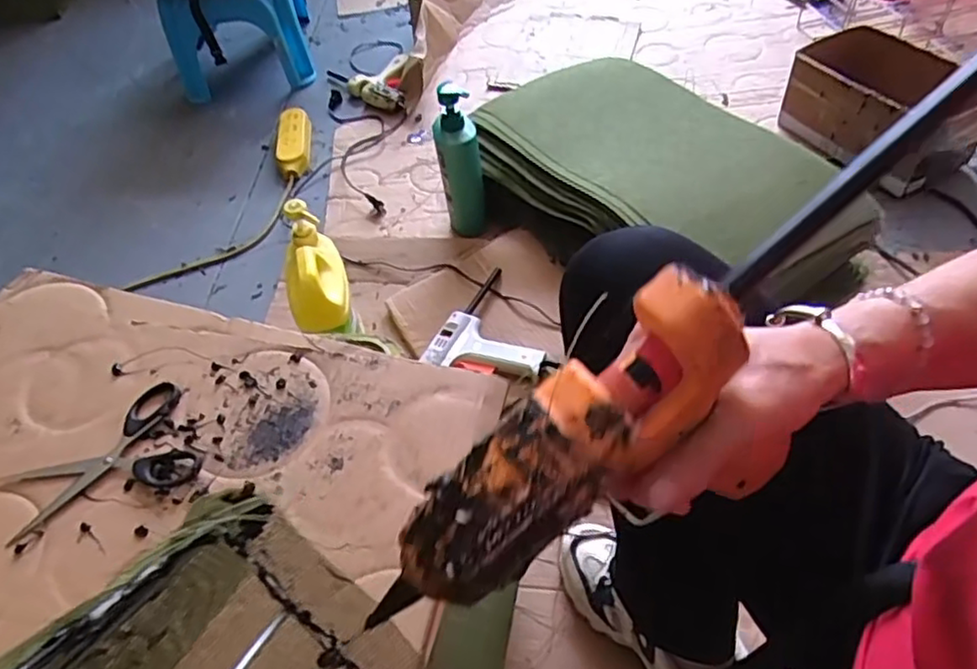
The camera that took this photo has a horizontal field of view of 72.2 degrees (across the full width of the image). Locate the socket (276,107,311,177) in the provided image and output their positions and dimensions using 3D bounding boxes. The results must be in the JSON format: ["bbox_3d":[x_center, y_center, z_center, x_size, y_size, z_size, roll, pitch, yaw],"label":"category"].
[{"bbox_3d":[-0.386,-0.383,1.326,0.066,0.036,0.188,-9,52,-1],"label":"socket"}]

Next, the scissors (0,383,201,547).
[{"bbox_3d":[-0.299,0.099,0.515,0.135,0.007,0.091,-24,53,-14],"label":"scissors"}]

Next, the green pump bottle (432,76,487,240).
[{"bbox_3d":[-0.044,-0.268,1.065,0.066,0.254,0.070,-9,52,-1],"label":"green pump bottle"}]

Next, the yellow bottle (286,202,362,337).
[{"bbox_3d":[-0.222,-0.080,0.849,0.073,0.092,0.170,-16,72,-6],"label":"yellow bottle"}]

